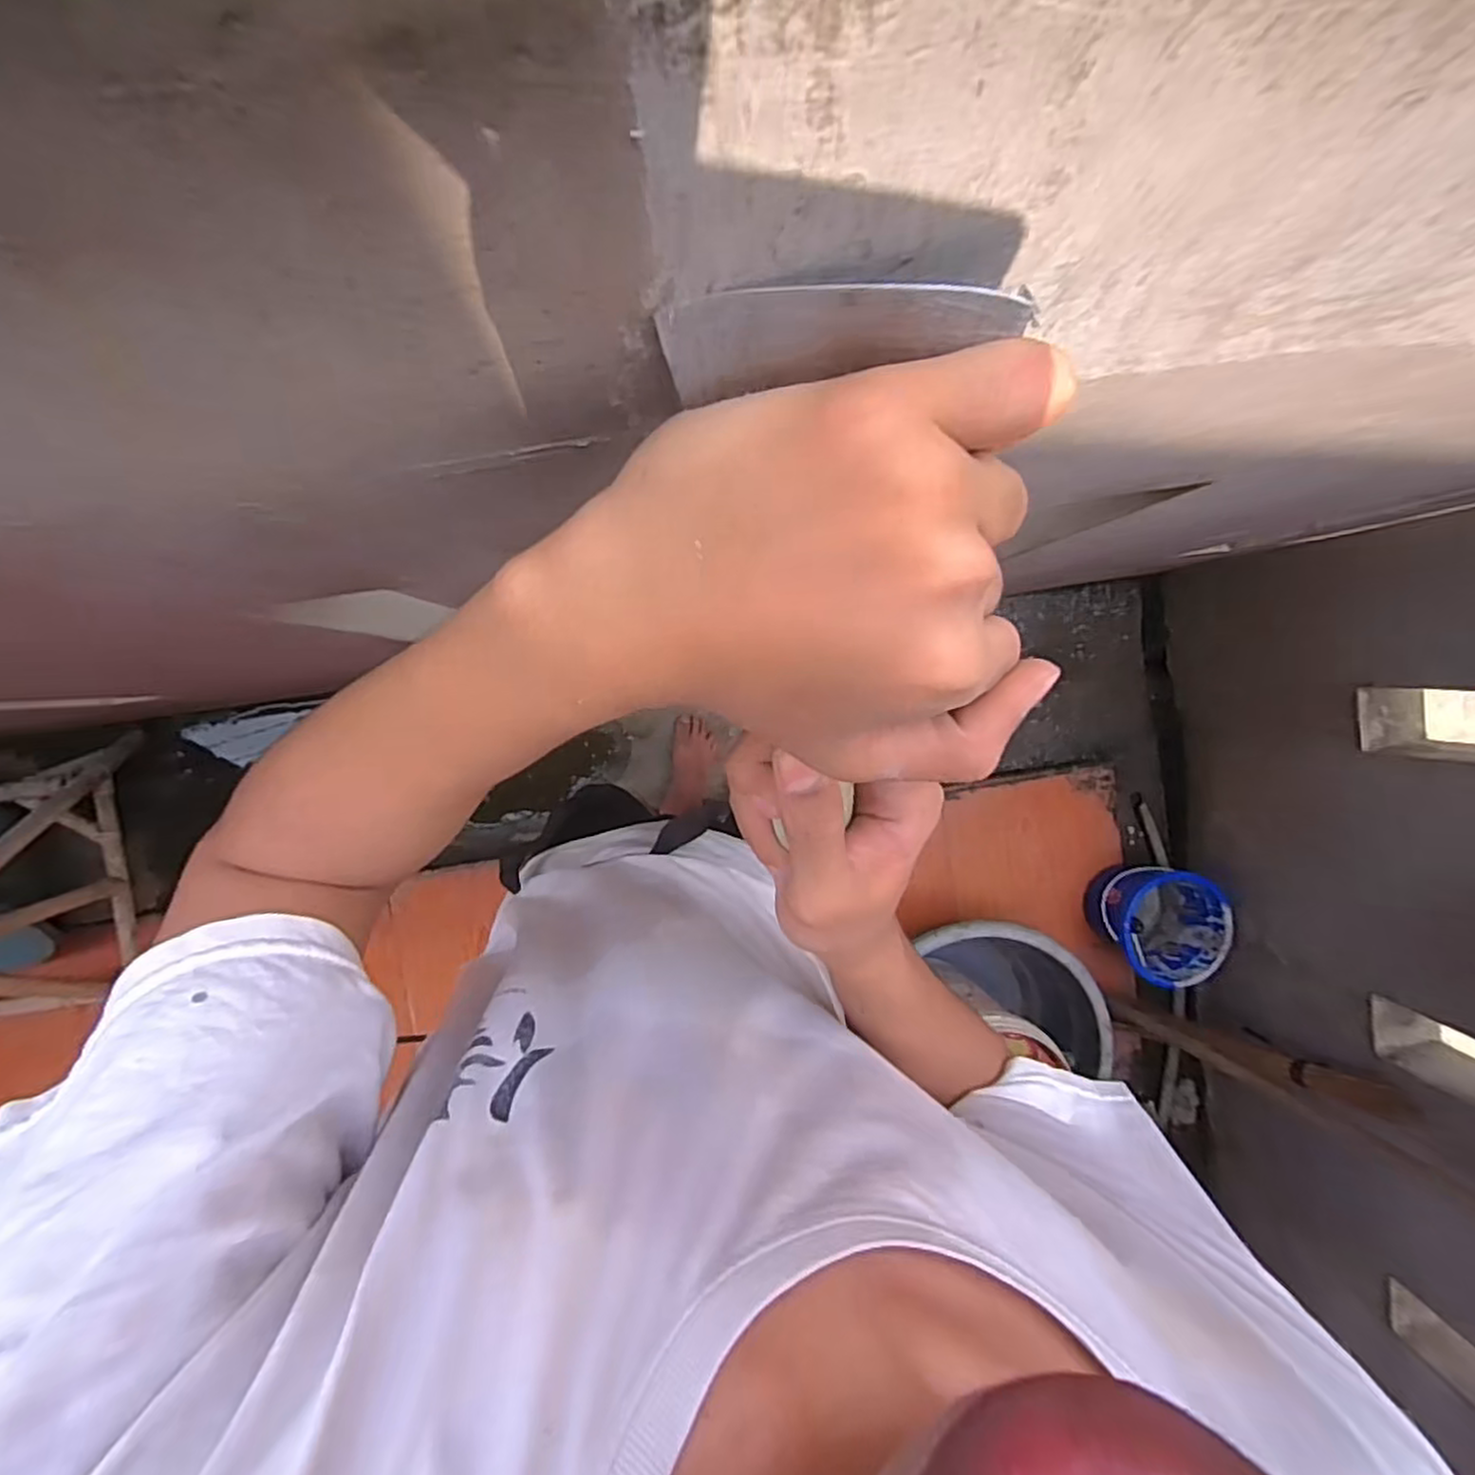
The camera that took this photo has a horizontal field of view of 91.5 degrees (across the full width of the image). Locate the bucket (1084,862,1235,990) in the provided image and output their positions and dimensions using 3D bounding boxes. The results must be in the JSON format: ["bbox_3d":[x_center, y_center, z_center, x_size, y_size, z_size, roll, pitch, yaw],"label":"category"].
[{"bbox_3d":[0.877,0.375,1.547,0.204,0.235,0.222,0,96,-5],"label":"bucket"}]

